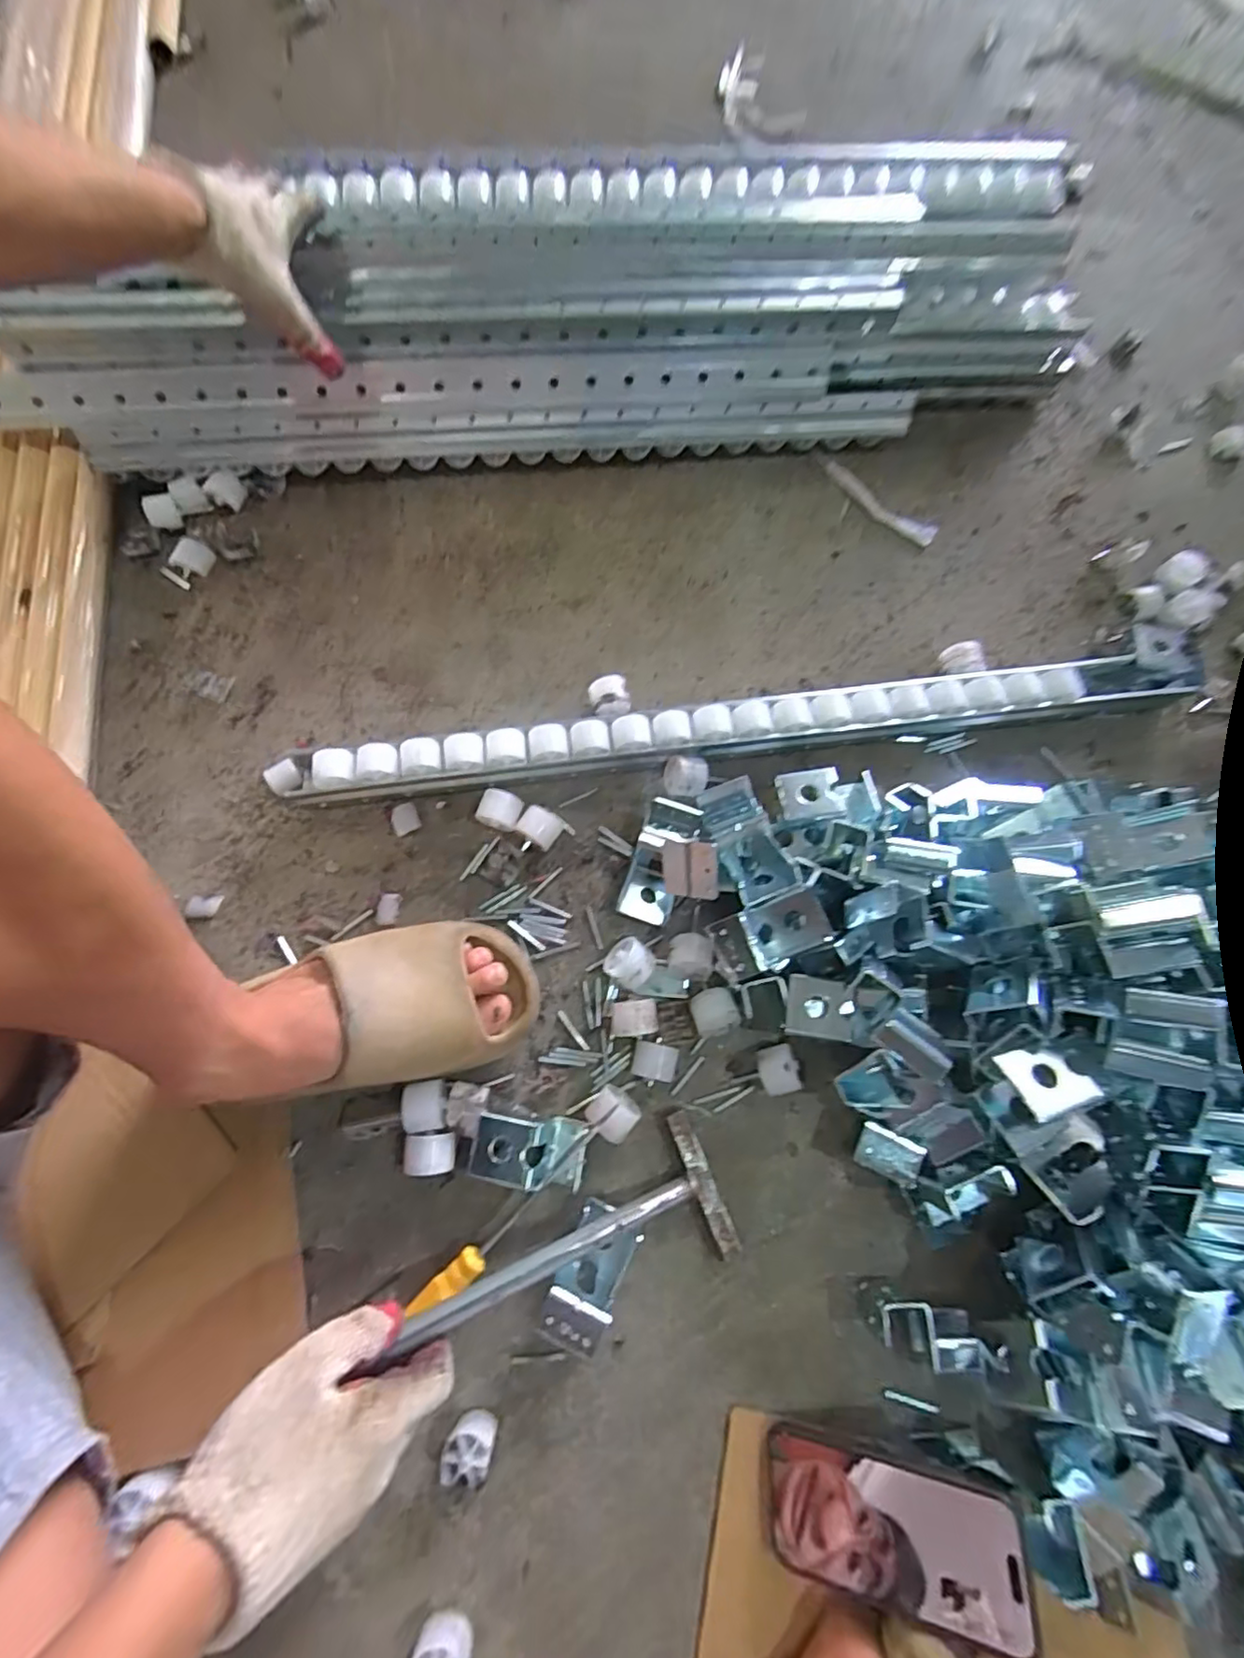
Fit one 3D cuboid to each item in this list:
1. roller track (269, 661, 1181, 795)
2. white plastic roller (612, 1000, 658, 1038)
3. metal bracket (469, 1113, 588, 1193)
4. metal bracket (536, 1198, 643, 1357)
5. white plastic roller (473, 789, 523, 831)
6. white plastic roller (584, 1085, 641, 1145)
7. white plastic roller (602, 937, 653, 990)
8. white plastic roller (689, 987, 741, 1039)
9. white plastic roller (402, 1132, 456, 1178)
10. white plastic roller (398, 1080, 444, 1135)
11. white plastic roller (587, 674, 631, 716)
[{"bbox_3d":[0.119,-0.089,0.553,0.848,0.045,0.050,-7,74,-3],"label":"roller track"},{"bbox_3d":[0.010,0.150,0.490,0.036,0.030,0.027,-4,74,-2],"label":"white plastic roller"},{"bbox_3d":[-0.068,0.237,0.452,0.079,0.040,0.044,8,74,1],"label":"metal bracket"},{"bbox_3d":[-0.021,0.314,0.433,0.050,0.041,0.083,25,75,6],"label":"metal bracket"},{"bbox_3d":[-0.103,-0.014,0.531,0.036,0.035,0.029,16,74,4],"label":"white plastic roller"},{"bbox_3d":[-0.006,0.216,0.467,0.037,0.034,0.031,34,76,9],"label":"white plastic roller"},{"bbox_3d":[0.007,0.109,0.501,0.036,0.033,0.035,36,76,9],"label":"white plastic roller"},{"bbox_3d":[0.072,0.147,0.496,0.034,0.034,0.035,-13,74,-5],"label":"white plastic roller"},{"bbox_3d":[-0.140,0.239,0.457,0.035,0.032,0.027,-2,74,-1],"label":"white plastic roller"},{"bbox_3d":[-0.148,0.208,0.463,0.029,0.028,0.034,-7,74,-3],"label":"white plastic roller"},{"bbox_3d":[-0.012,-0.118,0.570,0.033,0.031,0.040,-13,74,-5],"label":"white plastic roller"}]

